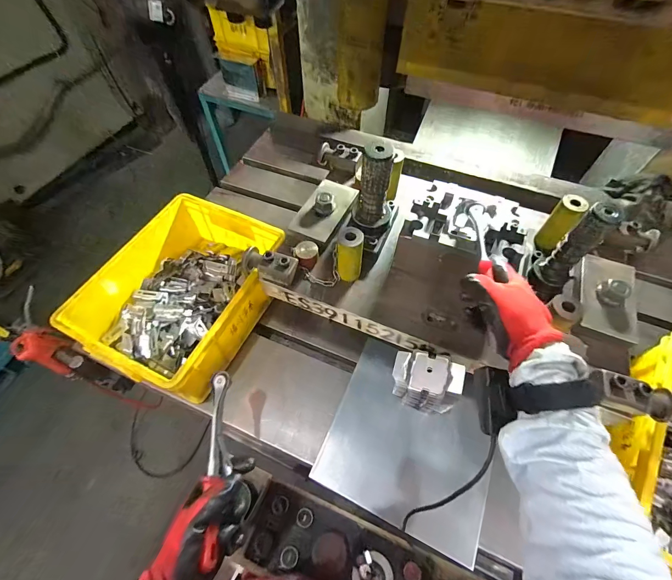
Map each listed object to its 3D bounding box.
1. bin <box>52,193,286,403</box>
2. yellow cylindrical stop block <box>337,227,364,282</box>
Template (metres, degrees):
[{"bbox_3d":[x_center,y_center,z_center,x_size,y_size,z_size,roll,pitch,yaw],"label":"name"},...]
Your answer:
[{"bbox_3d":[-0.280,0.002,0.631,0.263,0.120,0.345,20,60,12],"label":"bin"},{"bbox_3d":[0.023,-0.057,0.537,0.040,0.097,0.039,0,58,0],"label":"yellow cylindrical stop block"}]

